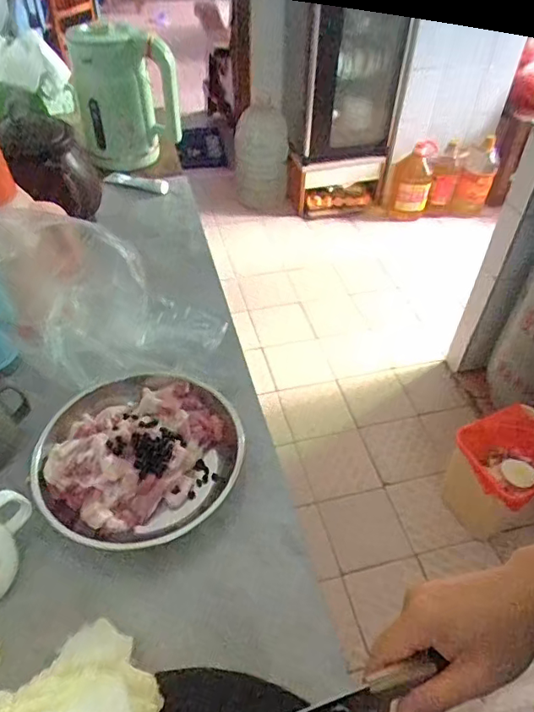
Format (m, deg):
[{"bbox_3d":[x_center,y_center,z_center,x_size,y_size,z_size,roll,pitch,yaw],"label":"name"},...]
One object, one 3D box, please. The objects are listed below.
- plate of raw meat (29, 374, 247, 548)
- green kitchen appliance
[{"bbox_3d":[-0.141,0.099,0.584,0.219,0.043,0.213,1,46,-1],"label":"plate of raw meat"},{"bbox_3d":[-0.277,-0.510,1.026,0.196,0.236,0.162,-9,47,-10],"label":"green kitchen appliance"}]

